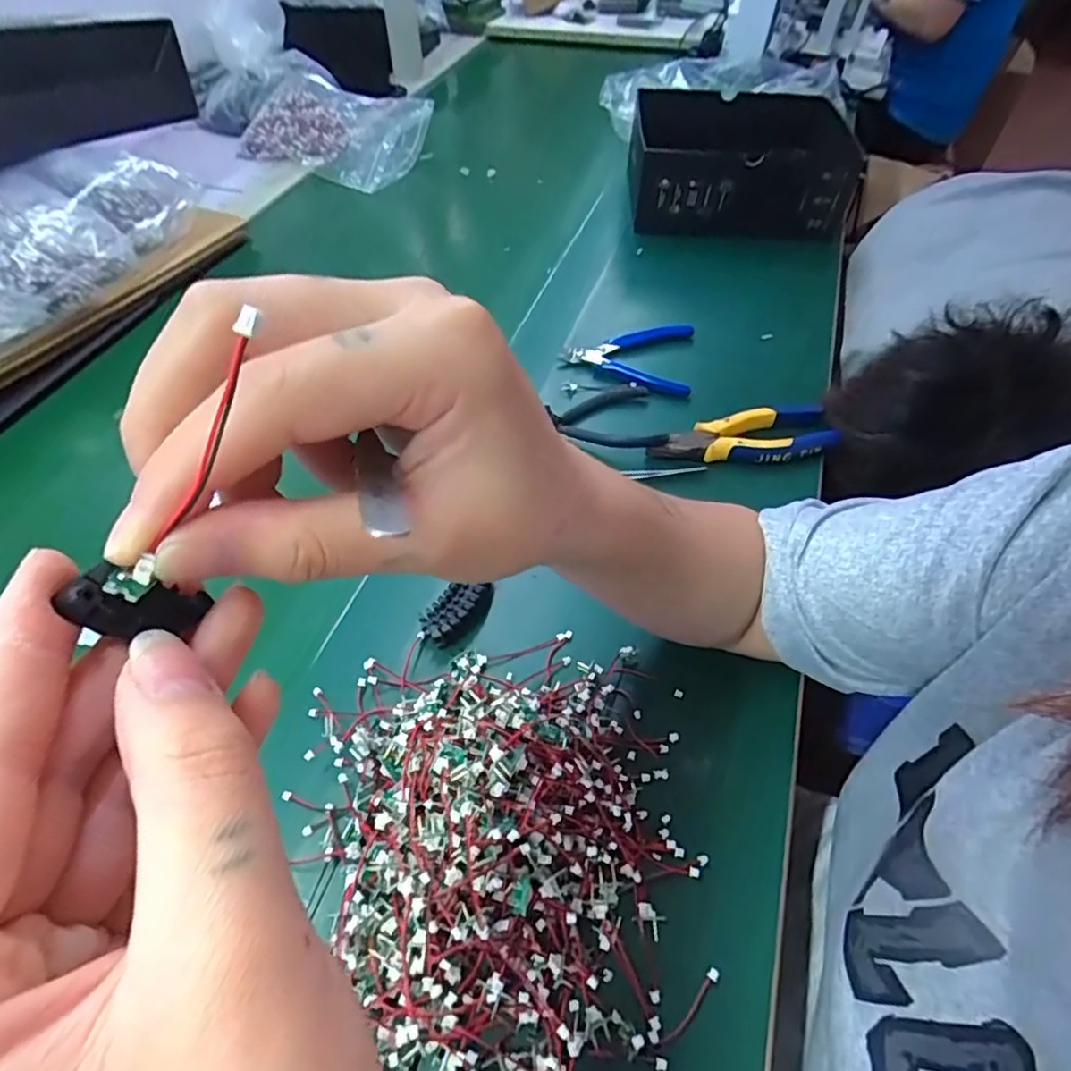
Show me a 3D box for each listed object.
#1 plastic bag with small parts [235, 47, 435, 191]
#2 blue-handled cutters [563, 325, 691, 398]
[{"bbox_3d":[-0.283,-0.586,0.885,0.290,0.040,0.187,26,73,16],"label":"plastic bag with small parts"},{"bbox_3d":[0.087,-0.171,0.589,0.119,0.017,0.094,7,53,5],"label":"blue-handled cutters"}]

